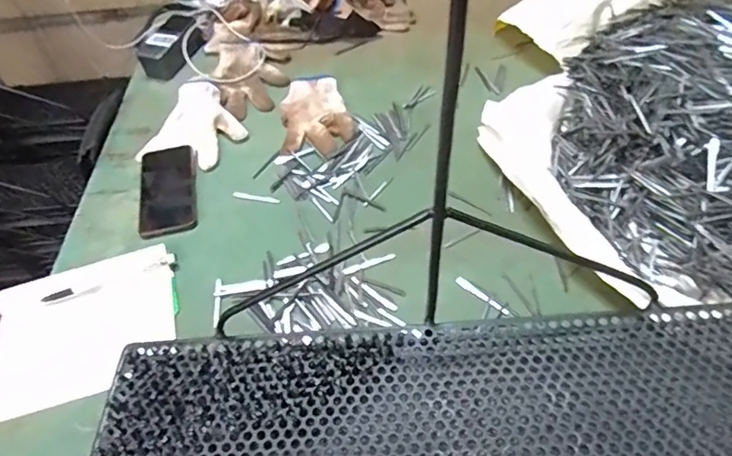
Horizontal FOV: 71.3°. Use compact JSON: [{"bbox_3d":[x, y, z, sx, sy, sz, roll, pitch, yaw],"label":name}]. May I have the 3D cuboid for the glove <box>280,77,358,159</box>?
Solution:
[{"bbox_3d":[-0.078,-0.182,0.815,0.111,0.018,0.174,-6,51,0],"label":"glove"}]

